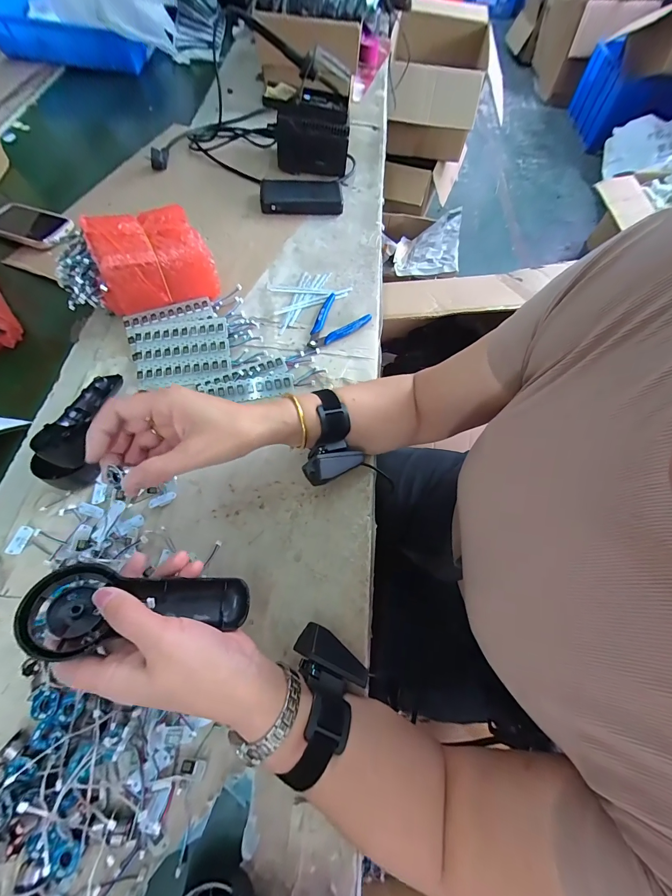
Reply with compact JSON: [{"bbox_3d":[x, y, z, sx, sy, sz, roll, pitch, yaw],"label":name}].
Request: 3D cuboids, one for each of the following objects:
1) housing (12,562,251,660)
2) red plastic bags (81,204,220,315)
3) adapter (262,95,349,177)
[{"bbox_3d":[-0.148,0.124,0.257,0.151,0.023,0.055,10,63,-25],"label":"housing"},{"bbox_3d":[-0.268,-0.274,0.483,0.155,0.100,0.108,-22,68,-12],"label":"red plastic bags"},{"bbox_3d":[-0.053,-0.616,0.645,0.151,0.100,0.056,-1,65,-3],"label":"adapter"}]

